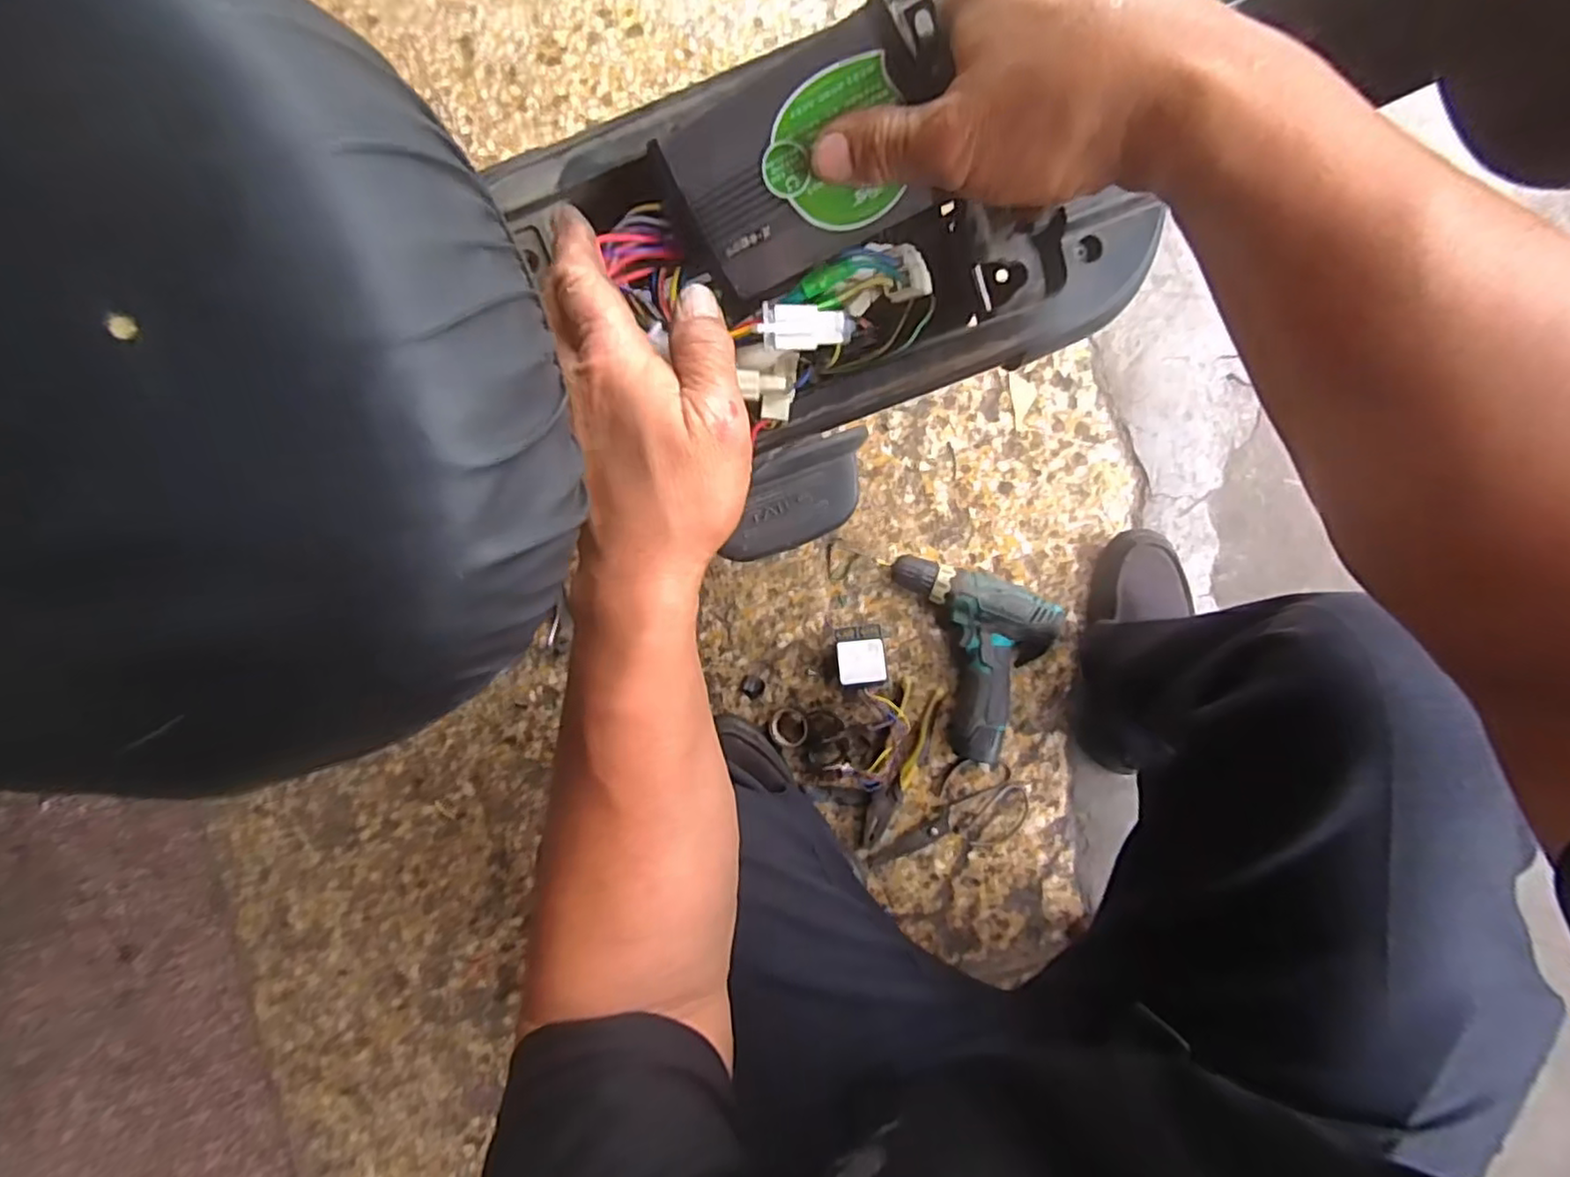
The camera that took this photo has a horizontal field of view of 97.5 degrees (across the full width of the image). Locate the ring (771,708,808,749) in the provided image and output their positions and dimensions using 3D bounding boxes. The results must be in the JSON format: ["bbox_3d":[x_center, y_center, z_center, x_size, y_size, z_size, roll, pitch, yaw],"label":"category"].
[{"bbox_3d":[0.005,0.159,0.788,0.041,0.004,0.045,0,86,4],"label":"ring"}]

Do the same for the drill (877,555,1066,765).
[{"bbox_3d":[0.184,0.073,0.764,0.183,0.055,0.188,22,88,5],"label":"drill"}]

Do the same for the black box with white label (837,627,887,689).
[{"bbox_3d":[0.086,0.079,0.784,0.053,0.038,0.070,-7,86,4],"label":"black box with white label"}]

